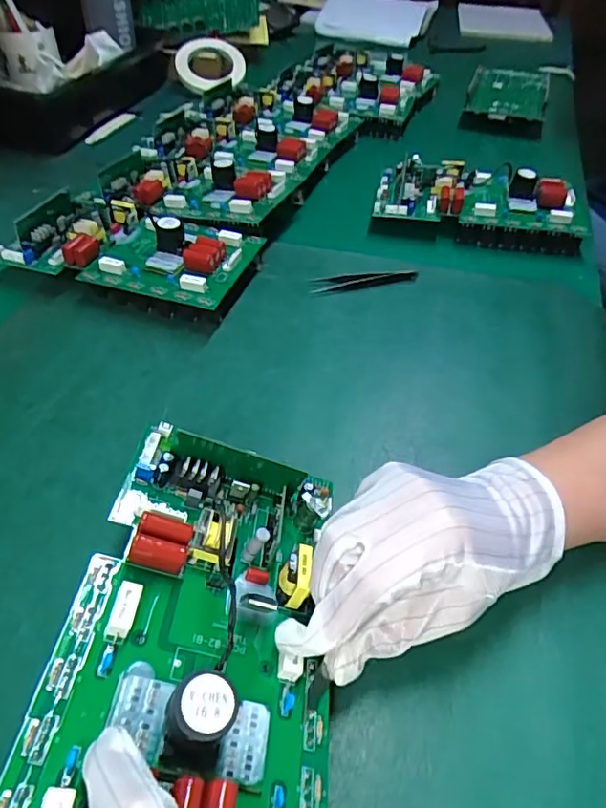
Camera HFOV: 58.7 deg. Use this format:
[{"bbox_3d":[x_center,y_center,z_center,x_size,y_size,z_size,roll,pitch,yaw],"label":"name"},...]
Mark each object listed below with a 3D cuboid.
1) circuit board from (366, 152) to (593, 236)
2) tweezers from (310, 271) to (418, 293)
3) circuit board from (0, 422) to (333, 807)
[{"bbox_3d":[0.200,-0.235,0.619,0.226,0.051,0.111,8,47,5],"label":"circuit board"},{"bbox_3d":[0.063,-0.124,0.538,0.105,0.008,0.020,-7,47,-9],"label":"tweezers"},{"bbox_3d":[-0.042,0.099,0.251,0.129,0.045,0.223,18,40,-13],"label":"circuit board"}]

